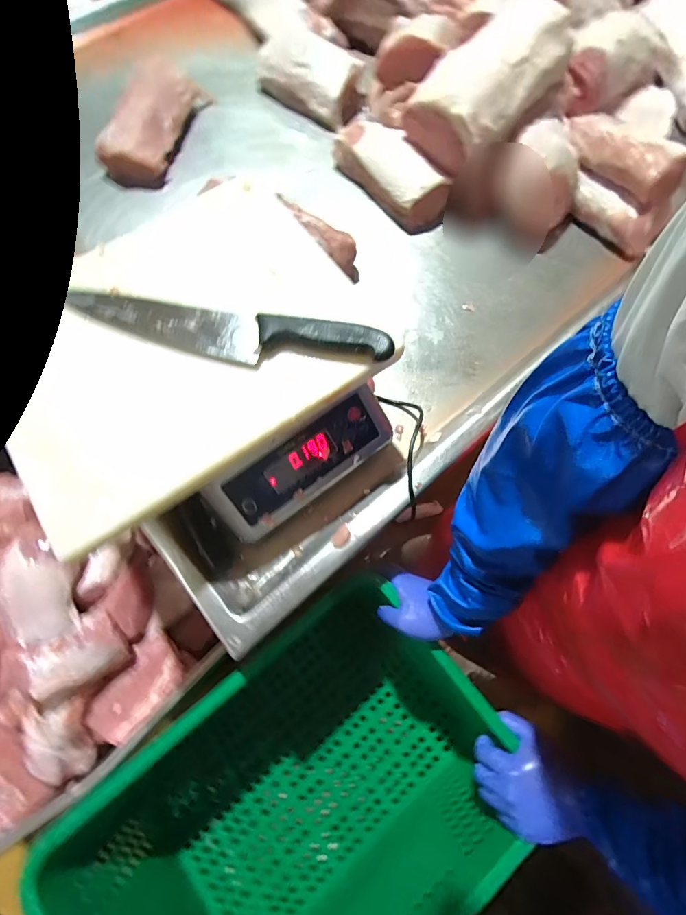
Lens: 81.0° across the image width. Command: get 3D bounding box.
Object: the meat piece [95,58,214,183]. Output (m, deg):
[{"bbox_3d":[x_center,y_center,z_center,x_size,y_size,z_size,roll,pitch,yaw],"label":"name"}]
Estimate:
[{"bbox_3d":[-0.315,-0.568,0.683,0.095,0.071,0.237,16,74,5],"label":"meat piece"}]

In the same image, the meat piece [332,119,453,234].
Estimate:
[{"bbox_3d":[0.064,-0.469,0.647,0.082,0.053,0.253,-36,76,-10],"label":"meat piece"}]

